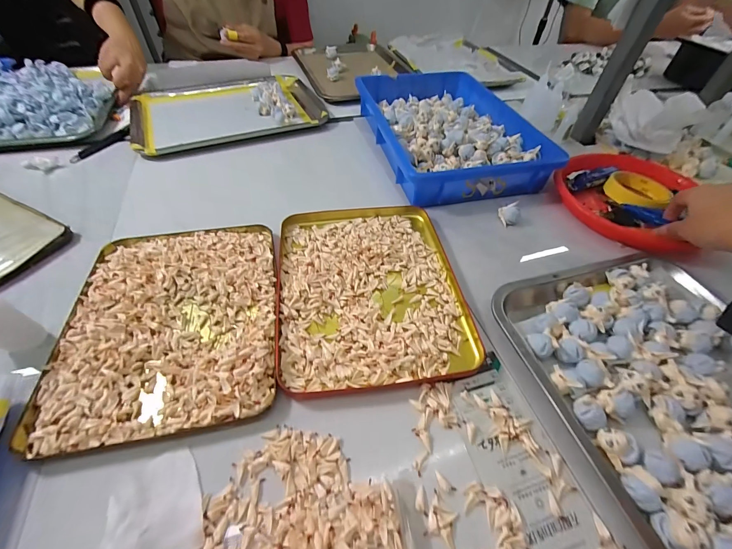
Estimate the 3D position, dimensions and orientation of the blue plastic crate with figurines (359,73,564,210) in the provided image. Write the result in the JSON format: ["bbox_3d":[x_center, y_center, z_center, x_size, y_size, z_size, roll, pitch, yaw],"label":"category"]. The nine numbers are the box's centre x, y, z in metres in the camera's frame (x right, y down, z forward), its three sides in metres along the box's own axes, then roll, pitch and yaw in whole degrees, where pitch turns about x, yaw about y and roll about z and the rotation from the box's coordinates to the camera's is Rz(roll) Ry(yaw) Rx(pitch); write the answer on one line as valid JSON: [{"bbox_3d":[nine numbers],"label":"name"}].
[{"bbox_3d":[0.141,-0.258,0.561,0.249,0.061,0.351,-9,51,-10],"label":"blue plastic crate with figurines"}]

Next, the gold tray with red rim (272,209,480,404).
[{"bbox_3d":[0.003,0.003,0.369,0.203,0.014,0.257,-6,51,-7],"label":"gold tray with red rim"}]

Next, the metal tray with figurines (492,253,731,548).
[{"bbox_3d":[0.295,0.123,0.270,0.251,0.029,0.343,-12,52,-12],"label":"metal tray with figurines"}]

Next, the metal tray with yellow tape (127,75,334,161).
[{"bbox_3d":[-0.273,-0.335,0.636,0.353,0.026,0.240,-20,53,-19],"label":"metal tray with yellow tape"}]

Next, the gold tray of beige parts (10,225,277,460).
[{"bbox_3d":[-0.197,0.038,0.328,0.199,0.017,0.241,-9,51,-9],"label":"gold tray of beige parts"}]

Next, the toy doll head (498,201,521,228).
[{"bbox_3d":[0.203,-0.087,0.444,0.024,0.023,0.024,-11,51,-11],"label":"toy doll head"}]

